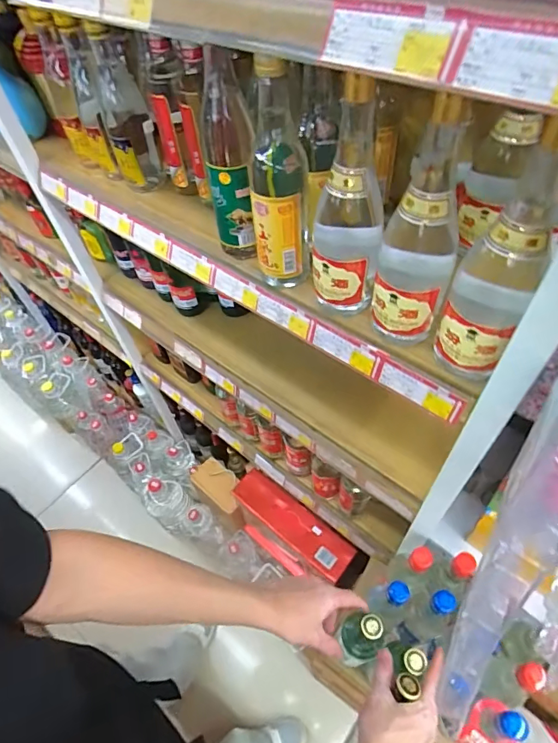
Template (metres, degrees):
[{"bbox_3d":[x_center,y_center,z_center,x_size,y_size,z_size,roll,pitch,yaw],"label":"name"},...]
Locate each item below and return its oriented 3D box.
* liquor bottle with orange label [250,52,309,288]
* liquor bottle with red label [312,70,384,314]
[{"bbox_3d":[-0.001,-0.207,0.475,0.060,0.247,0.065,1,53,7],"label":"liquor bottle with orange label"},{"bbox_3d":[0.072,-0.167,0.439,0.073,0.234,0.078,2,53,7],"label":"liquor bottle with red label"}]

